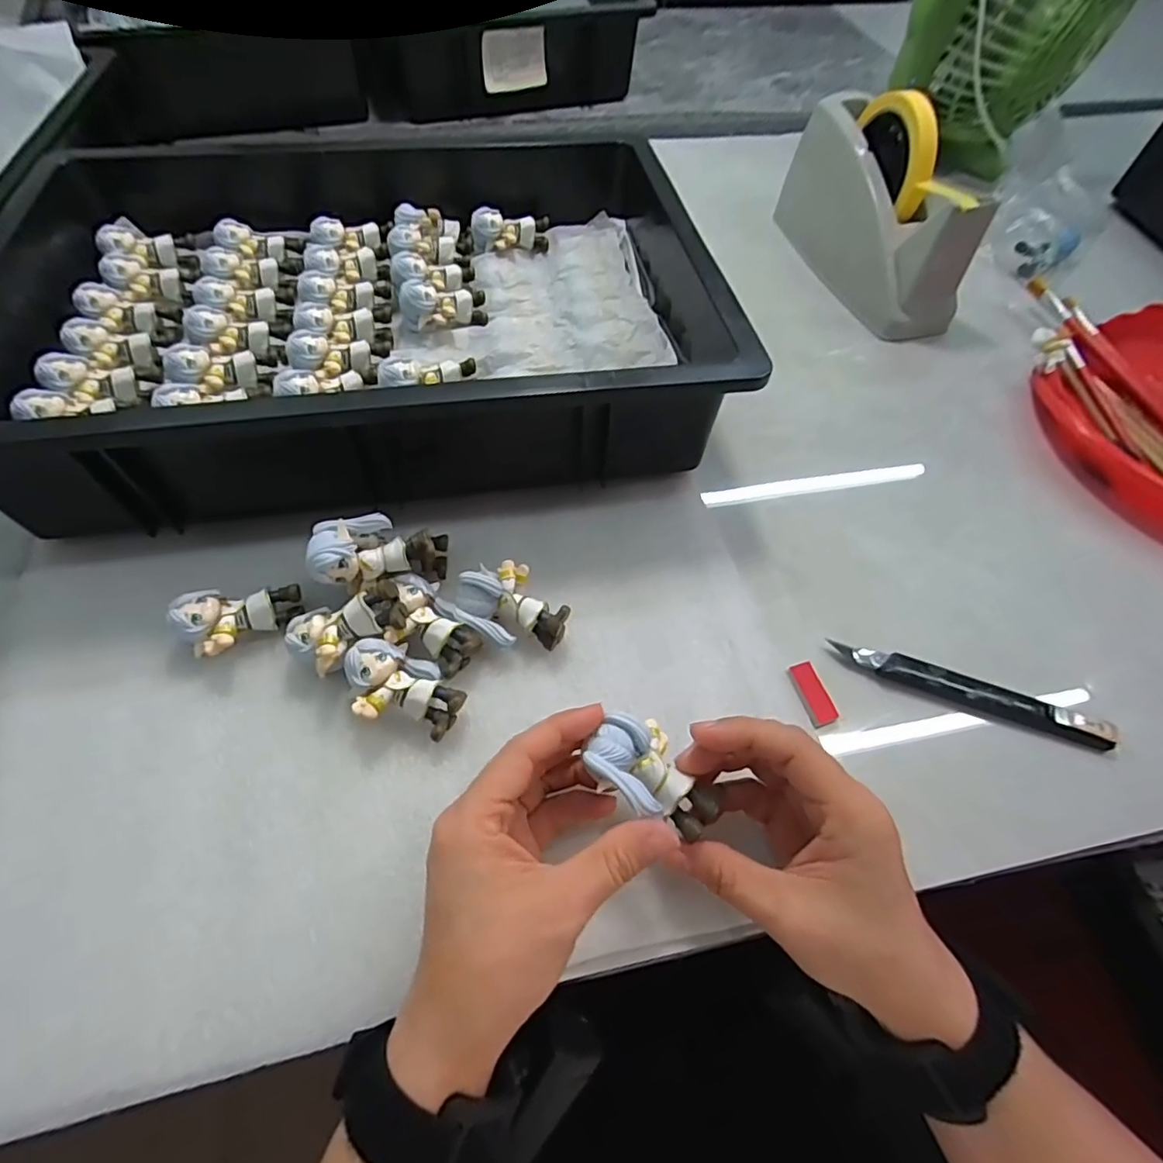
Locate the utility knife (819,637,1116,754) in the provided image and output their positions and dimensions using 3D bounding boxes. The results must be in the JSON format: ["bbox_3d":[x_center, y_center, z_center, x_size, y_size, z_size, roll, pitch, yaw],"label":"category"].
[{"bbox_3d":[0.213,0.062,0.316,0.144,0.013,0.020,21,60,9],"label":"utility knife"}]

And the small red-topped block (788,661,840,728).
[{"bbox_3d":[0.127,0.061,0.314,0.015,0.004,0.034,-13,61,-11],"label":"small red-topped block"}]

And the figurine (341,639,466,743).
[{"bbox_3d":[-0.091,0.056,0.291,0.059,0.027,0.040,33,62,15],"label":"figurine"}]

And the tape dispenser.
[{"bbox_3d":[0.257,-0.324,0.496,0.067,0.118,0.216,-12,61,-11],"label":"tape dispenser"}]

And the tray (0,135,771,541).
[{"bbox_3d":[-0.147,-0.213,0.412,0.442,0.089,0.352,-8,60,-9],"label":"tray"}]

